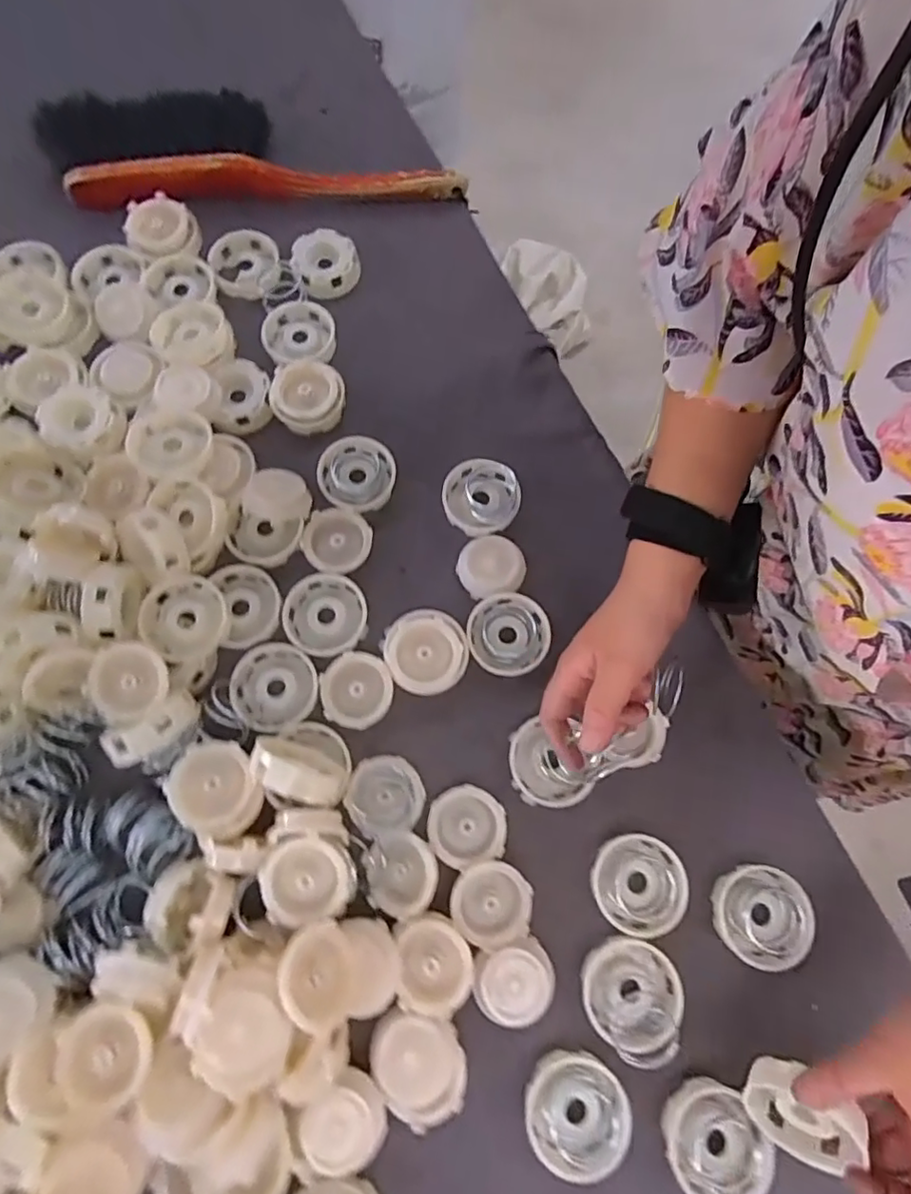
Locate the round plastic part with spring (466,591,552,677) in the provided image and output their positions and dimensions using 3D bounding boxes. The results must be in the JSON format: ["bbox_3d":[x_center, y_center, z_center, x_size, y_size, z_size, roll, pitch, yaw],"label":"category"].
[{"bbox_3d":[0.041,0.030,0.460,0.062,0.024,0.061,0,74,1],"label":"round plastic part with spring"}]

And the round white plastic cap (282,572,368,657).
[{"bbox_3d":[-0.099,0.014,0.455,0.062,0.014,0.062,0,76,-1],"label":"round white plastic cap"}]

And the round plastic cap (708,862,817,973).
[{"bbox_3d":[0.209,0.216,0.404,0.062,0.010,0.061,0,74,1],"label":"round plastic cap"}]

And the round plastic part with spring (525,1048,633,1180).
[{"bbox_3d":[0.075,0.323,0.374,0.061,0.025,0.058,0,74,1],"label":"round plastic part with spring"}]

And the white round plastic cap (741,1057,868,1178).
[{"bbox_3d":[0.200,0.299,0.345,0.057,0.058,0.016,16,35,35],"label":"white round plastic cap"}]

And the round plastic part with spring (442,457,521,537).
[{"bbox_3d":[0.019,-0.081,0.480,0.056,0.038,0.060,-17,77,-5],"label":"round plastic part with spring"}]

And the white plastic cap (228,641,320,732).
[{"bbox_3d":[-0.132,0.066,0.438,0.058,0.022,0.062,0,74,1],"label":"white plastic cap"}]

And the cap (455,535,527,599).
[{"bbox_3d":[0.028,-0.024,0.474,0.051,0.027,0.050,0,74,1],"label":"cap"}]

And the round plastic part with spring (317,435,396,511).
[{"bbox_3d":[-0.080,-0.100,0.484,0.060,0.025,0.057,0,74,1],"label":"round plastic part with spring"}]

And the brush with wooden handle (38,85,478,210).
[{"bbox_3d":[-0.179,-0.395,0.529,0.356,0.043,0.091,-6,74,-1],"label":"brush with wooden handle"}]

